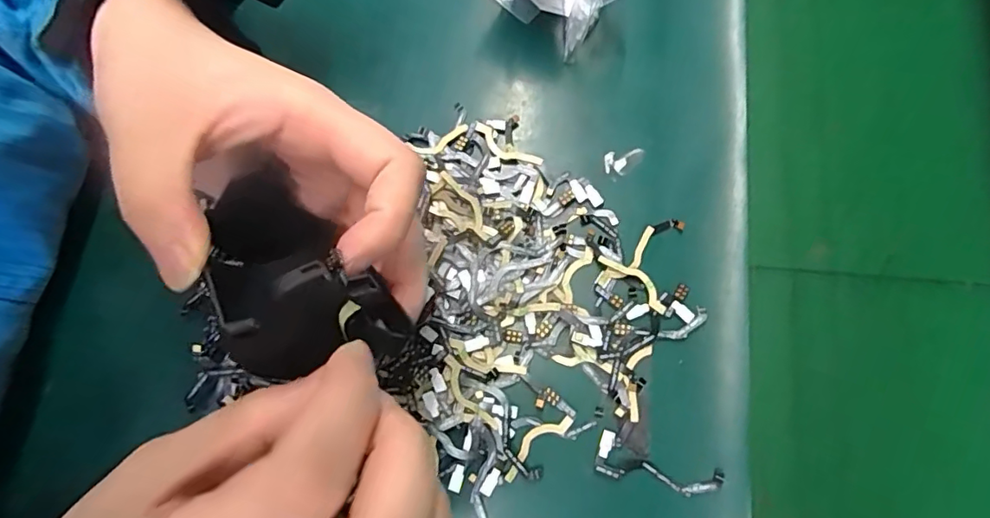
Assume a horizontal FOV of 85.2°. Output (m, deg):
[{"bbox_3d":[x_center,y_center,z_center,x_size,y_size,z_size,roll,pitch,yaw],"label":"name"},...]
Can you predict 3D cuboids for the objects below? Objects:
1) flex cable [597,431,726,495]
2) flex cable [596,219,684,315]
[{"bbox_3d":[0.069,0.090,0.227,0.052,0.004,0.017,18,76,5],"label":"flex cable"},{"bbox_3d":[0.066,-0.001,0.249,0.034,0.004,0.044,15,76,5],"label":"flex cable"}]

